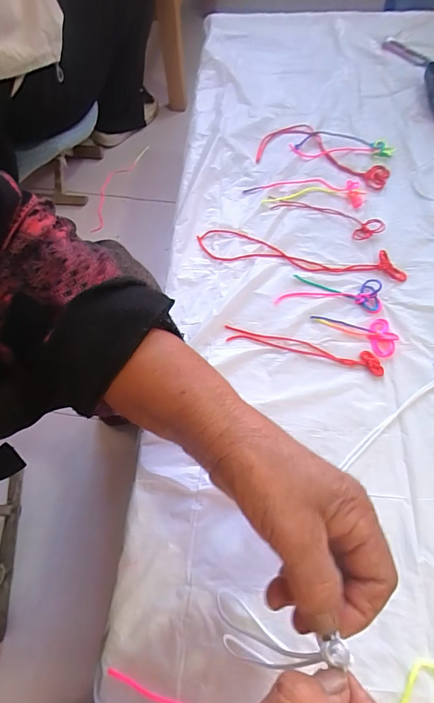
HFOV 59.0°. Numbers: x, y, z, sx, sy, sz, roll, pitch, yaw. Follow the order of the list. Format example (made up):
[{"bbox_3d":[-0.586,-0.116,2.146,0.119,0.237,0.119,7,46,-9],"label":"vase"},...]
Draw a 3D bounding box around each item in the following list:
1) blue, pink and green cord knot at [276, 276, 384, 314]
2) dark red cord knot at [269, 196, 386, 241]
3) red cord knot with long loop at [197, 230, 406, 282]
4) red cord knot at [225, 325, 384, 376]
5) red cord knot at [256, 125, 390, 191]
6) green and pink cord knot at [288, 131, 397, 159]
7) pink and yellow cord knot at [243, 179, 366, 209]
[{"bbox_3d":[0.113,-0.060,0.388,0.104,0.006,0.036,6,64,4],"label":"blue, pink and green cord knot"},{"bbox_3d":[0.122,-0.156,0.434,0.131,0.009,0.032,24,67,12],"label":"dark red cord knot"},{"bbox_3d":[0.088,-0.103,0.413,0.219,0.005,0.041,10,65,6],"label":"red cord knot with long loop"},{"bbox_3d":[0.081,-0.003,0.364,0.149,0.005,0.019,13,65,8],"label":"red cord knot"},{"bbox_3d":[0.136,-0.252,0.486,0.163,0.007,0.086,16,65,9],"label":"red cord knot"},{"bbox_3d":[0.158,-0.265,0.487,0.123,0.008,0.045,2,64,2],"label":"green and pink cord knot"},{"bbox_3d":[0.104,-0.190,0.454,0.139,0.004,0.043,3,64,3],"label":"pink and yellow cord knot"}]

